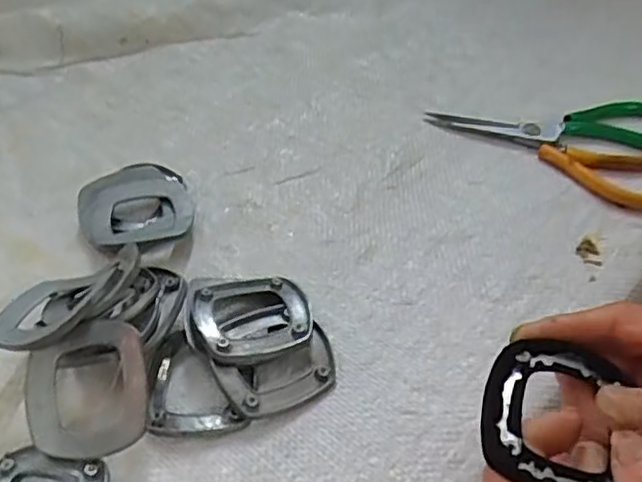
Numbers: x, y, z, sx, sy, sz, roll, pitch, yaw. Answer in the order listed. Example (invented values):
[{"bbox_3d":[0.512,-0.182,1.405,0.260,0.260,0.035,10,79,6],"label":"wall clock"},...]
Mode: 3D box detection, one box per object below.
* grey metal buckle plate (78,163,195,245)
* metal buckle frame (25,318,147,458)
[{"bbox_3d":[-0.118,-0.024,0.409,0.067,0.020,0.060,-11,47,-9],"label":"grey metal buckle plate"},{"bbox_3d":[-0.108,0.068,0.299,0.056,0.010,0.060,-16,74,2],"label":"metal buckle frame"}]

